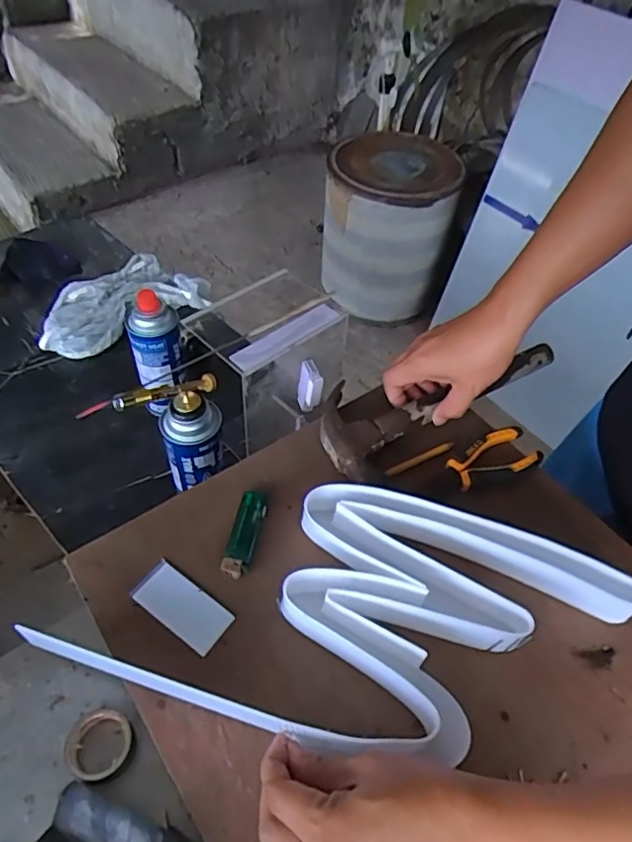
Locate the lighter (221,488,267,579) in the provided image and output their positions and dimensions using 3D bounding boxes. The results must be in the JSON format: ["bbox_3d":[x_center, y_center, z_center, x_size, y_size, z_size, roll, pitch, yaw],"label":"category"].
[{"bbox_3d":[-0.063,0.098,0.497,0.025,0.012,0.083,11,53,5],"label":"lighter"}]

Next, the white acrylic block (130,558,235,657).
[{"bbox_3d":[-0.109,0.149,0.456,0.081,0.004,0.039,31,57,19],"label":"white acrylic block"}]

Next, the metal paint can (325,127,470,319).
[{"bbox_3d":[0.220,-0.633,1.818,0.387,0.435,0.407,8,49,0],"label":"metal paint can"}]

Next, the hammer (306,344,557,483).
[{"bbox_3d":[0.134,-0.027,0.592,0.286,0.026,0.109,-20,56,-21],"label":"hammer"}]

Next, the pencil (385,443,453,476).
[{"bbox_3d":[0.102,0.037,0.558,0.083,0.006,0.008,-23,57,-19],"label":"pencil"}]

